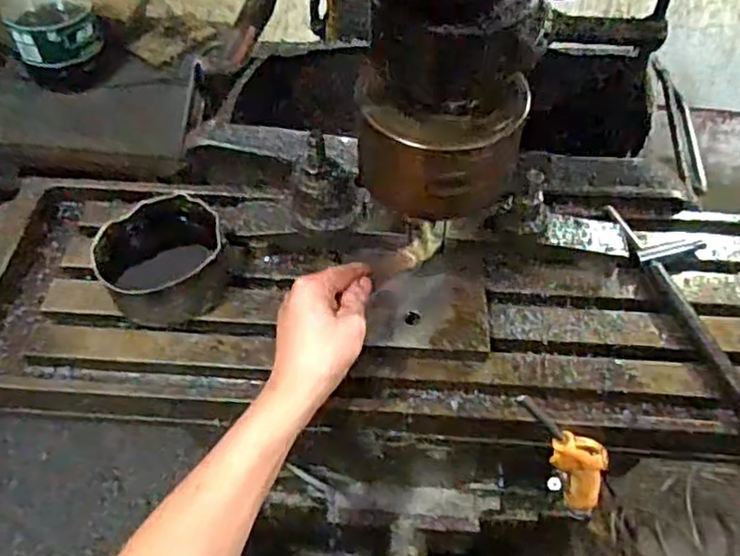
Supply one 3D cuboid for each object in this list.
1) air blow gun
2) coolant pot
[{"bbox_3d":[0.168,0.147,0.527,0.054,0.197,0.024,2,50,29],"label":"air blow gun"},{"bbox_3d":[-0.182,-0.016,0.574,0.104,0.059,0.096,1,54,-1],"label":"coolant pot"}]

